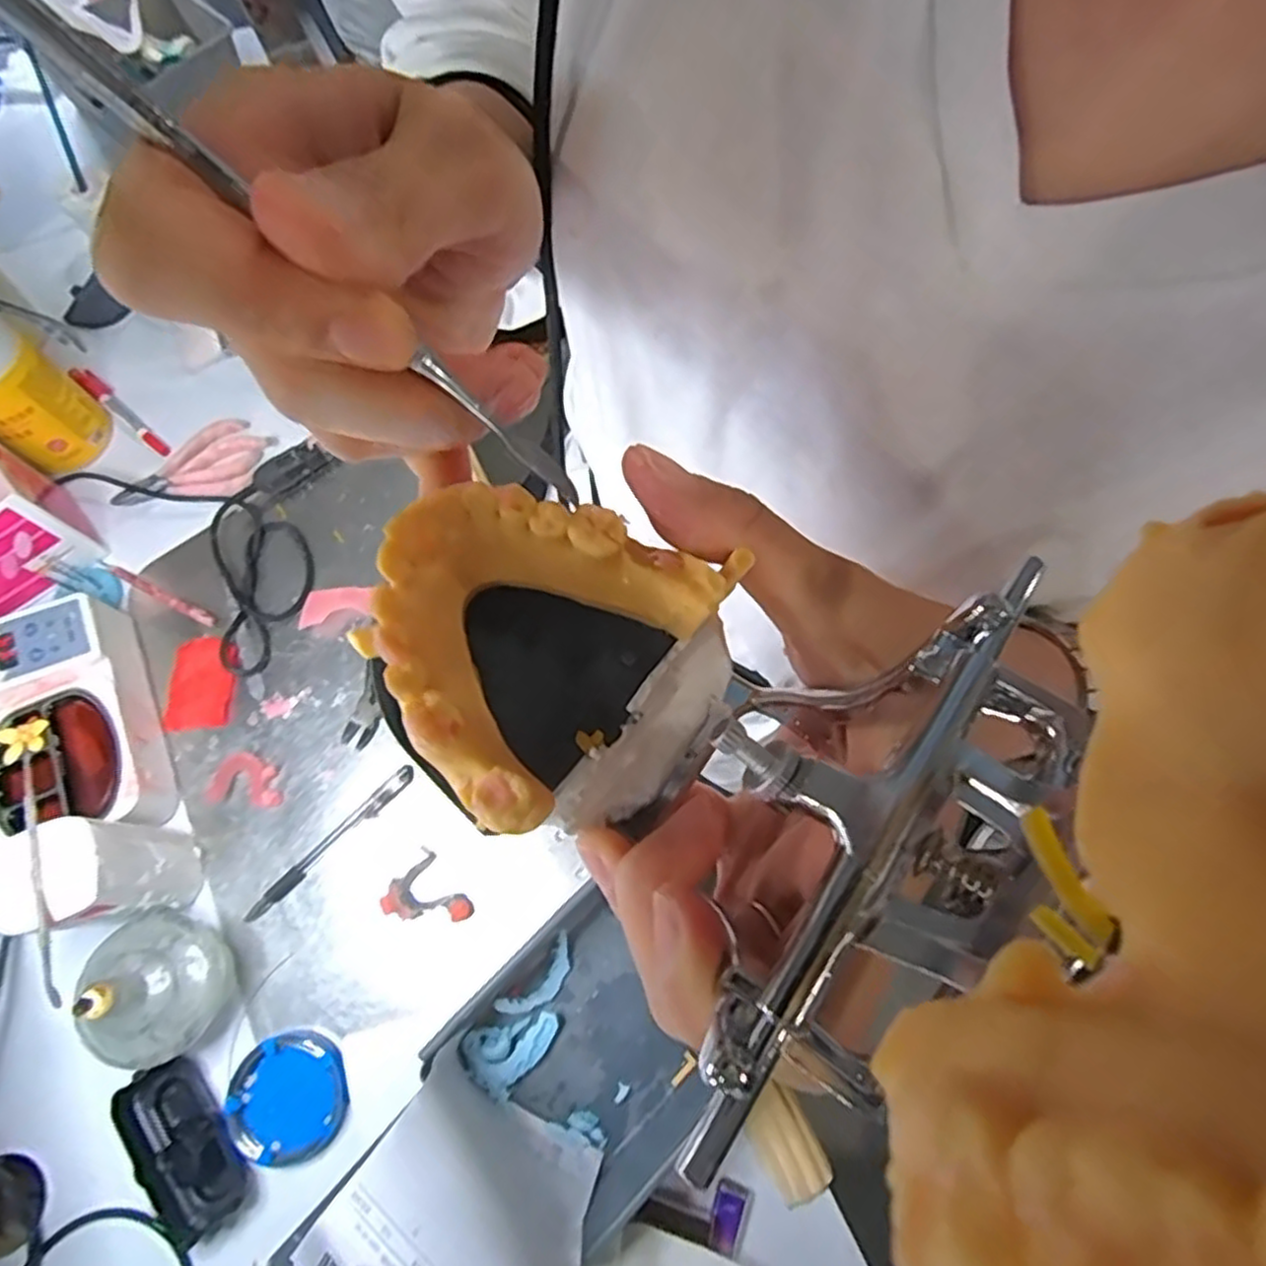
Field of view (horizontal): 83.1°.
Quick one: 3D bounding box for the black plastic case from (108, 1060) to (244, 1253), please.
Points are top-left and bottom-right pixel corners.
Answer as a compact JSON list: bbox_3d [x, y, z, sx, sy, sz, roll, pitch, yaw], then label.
[{"bbox_3d":[-0.302,0.341,0.477,0.049,0.024,0.106,-39,76,-11],"label":"black plastic case"}]

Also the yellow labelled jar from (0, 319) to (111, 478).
[{"bbox_3d":[-0.534,-0.207,0.613,0.081,0.131,0.078,0,72,0],"label":"yellow labelled jar"}]

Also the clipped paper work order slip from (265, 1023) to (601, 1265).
[{"bbox_3d":[-0.084,0.329,0.396,0.148,0.197,0.073,39,77,12],"label":"clipped paper work order slip"}]

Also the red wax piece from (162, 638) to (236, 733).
[{"bbox_3d":[-0.357,0.039,0.590,0.051,0.007,0.077,-6,72,-2],"label":"red wax piece"}]

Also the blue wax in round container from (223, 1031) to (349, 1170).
[{"bbox_3d":[-0.238,0.322,0.492,0.075,0.011,0.078,0,72,0],"label":"blue wax in round container"}]

